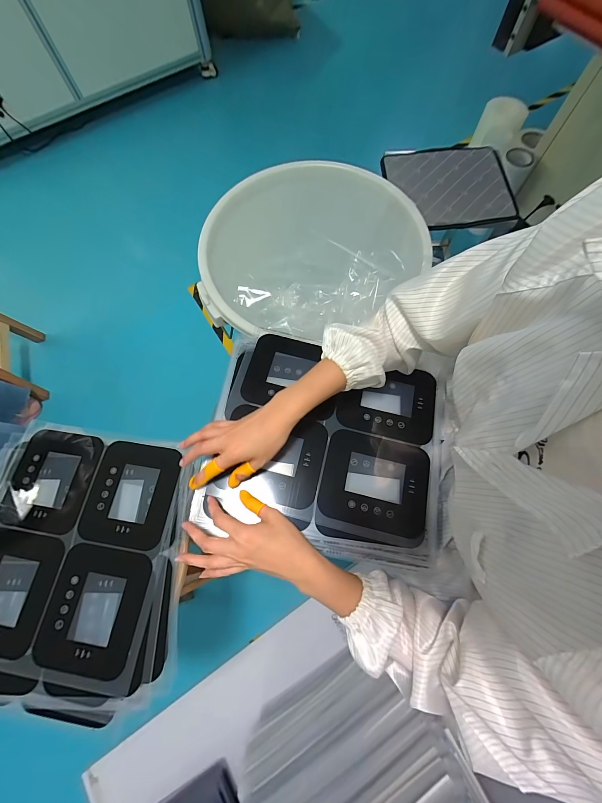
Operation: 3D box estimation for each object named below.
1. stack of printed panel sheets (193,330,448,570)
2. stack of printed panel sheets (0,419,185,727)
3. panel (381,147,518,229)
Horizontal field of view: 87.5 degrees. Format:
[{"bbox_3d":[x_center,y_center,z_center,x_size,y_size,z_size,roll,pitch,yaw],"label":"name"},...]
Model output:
[{"bbox_3d":[0.043,0.051,0.468,0.335,0.019,0.310,10,68,1],"label":"stack of printed panel sheets"},{"bbox_3d":[-0.327,0.218,0.454,0.304,0.019,0.357,-1,70,2],"label":"stack of printed panel sheets"},{"bbox_3d":[0.388,-0.570,0.836,0.311,0.029,0.240,-4,77,2],"label":"panel"}]

